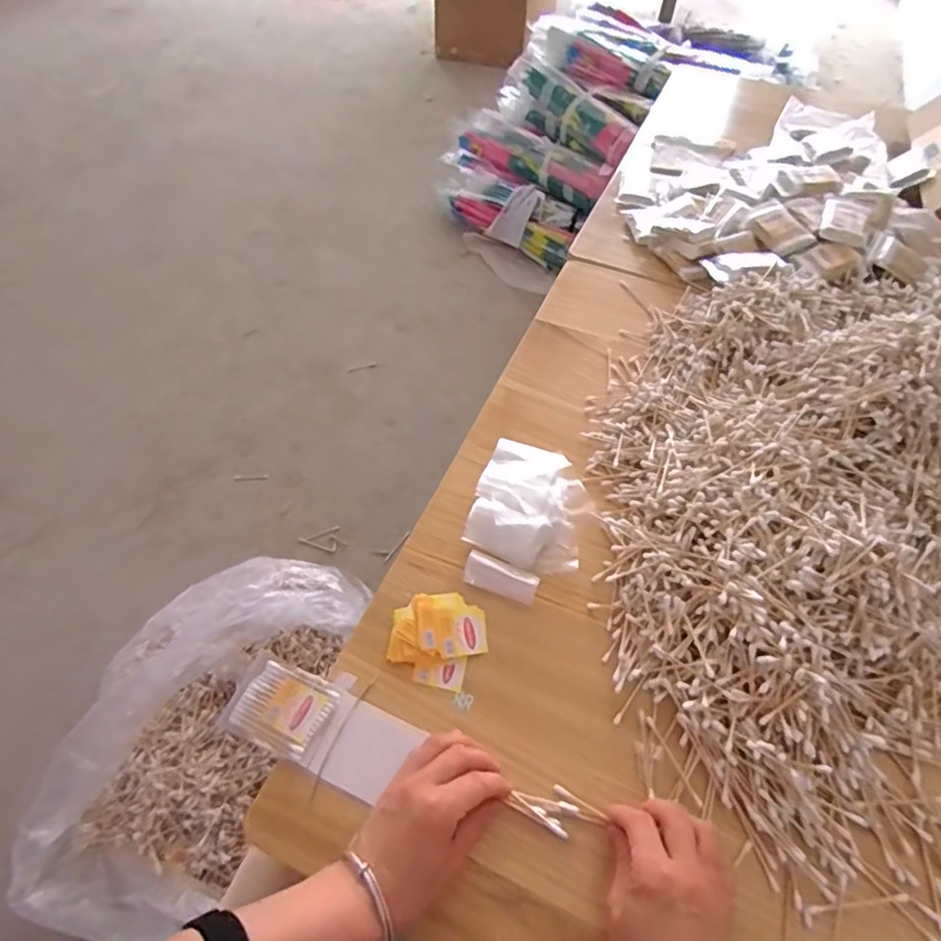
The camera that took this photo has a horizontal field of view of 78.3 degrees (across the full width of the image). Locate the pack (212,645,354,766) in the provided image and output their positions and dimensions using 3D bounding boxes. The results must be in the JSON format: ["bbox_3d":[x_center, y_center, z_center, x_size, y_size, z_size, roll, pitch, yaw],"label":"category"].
[{"bbox_3d":[-0.150,0.186,0.467,0.083,0.012,0.071,17,56,15],"label":"pack"}]

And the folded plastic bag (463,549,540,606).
[{"bbox_3d":[0.027,0.096,0.517,0.065,0.017,0.025,20,57,17],"label":"folded plastic bag"}]

